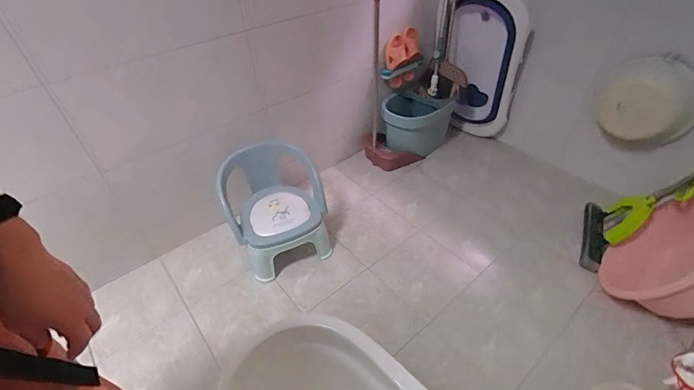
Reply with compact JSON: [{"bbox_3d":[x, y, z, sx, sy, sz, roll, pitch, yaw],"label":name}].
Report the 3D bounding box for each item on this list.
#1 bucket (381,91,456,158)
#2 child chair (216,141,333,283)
[{"bbox_3d":[0.344,-0.359,1.736,0.321,0.247,0.250,15,44,19],"label":"bucket"},{"bbox_3d":[-0.278,0.045,1.368,0.383,0.358,0.407,-20,44,-19],"label":"child chair"}]

